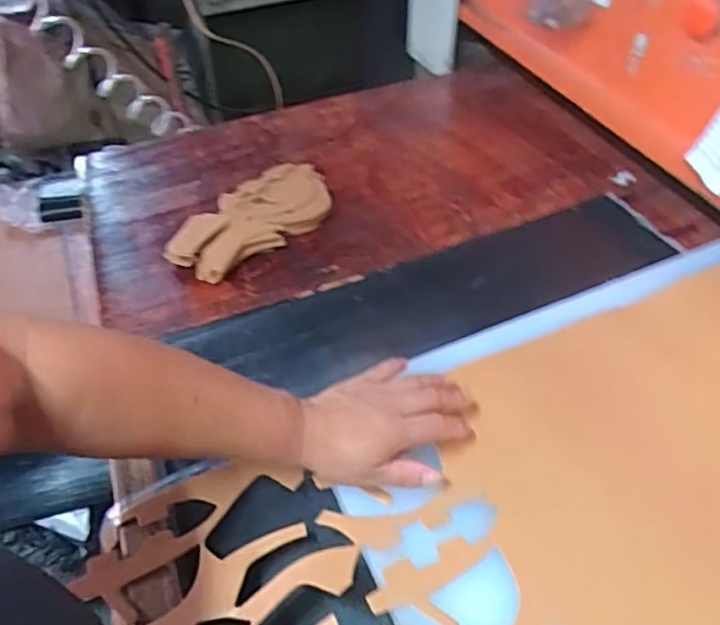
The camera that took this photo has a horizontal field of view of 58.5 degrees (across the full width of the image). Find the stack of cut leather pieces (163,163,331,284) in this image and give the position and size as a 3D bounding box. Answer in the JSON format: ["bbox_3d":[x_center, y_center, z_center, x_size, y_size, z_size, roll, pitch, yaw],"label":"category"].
[{"bbox_3d":[-0.127,-0.114,0.787,0.224,0.030,0.114,-31,51,-24],"label":"stack of cut leather pieces"}]

